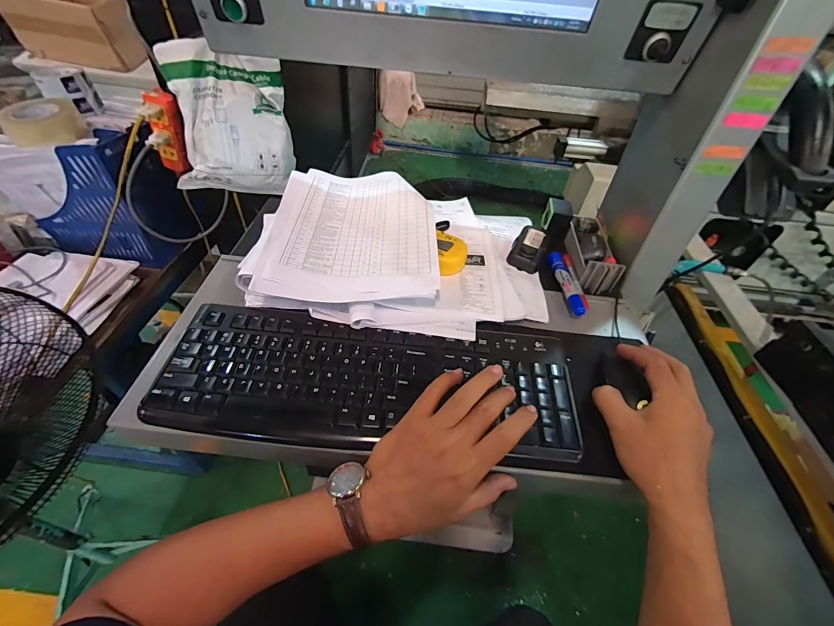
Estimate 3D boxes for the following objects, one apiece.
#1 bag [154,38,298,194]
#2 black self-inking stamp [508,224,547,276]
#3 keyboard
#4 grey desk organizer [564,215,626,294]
[{"bbox_3d":[-0.347,-0.358,0.678,0.212,0.243,0.047,-4,19,-23],"label":"bag"},{"bbox_3d":[0.176,-0.104,0.563,0.049,0.024,0.099,20,48,13],"label":"black self-inking stamp"},{"bbox_3d":[-0.051,0.067,0.392,0.436,0.021,0.153,3,46,-1],"label":"keyboard"},{"bbox_3d":[0.275,-0.101,0.569,0.058,0.045,0.153,8,46,2],"label":"grey desk organizer"}]

